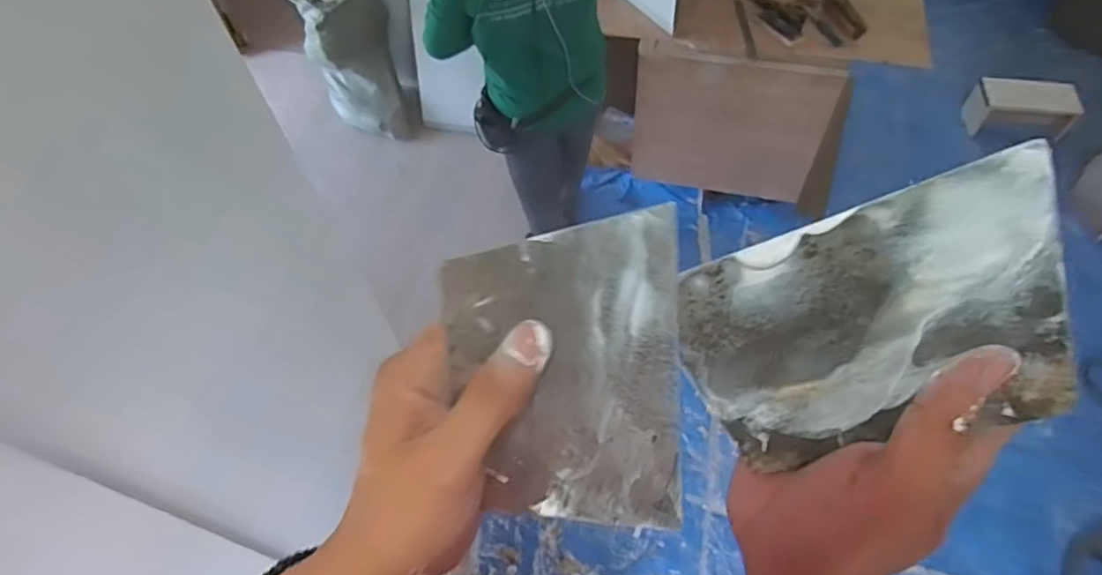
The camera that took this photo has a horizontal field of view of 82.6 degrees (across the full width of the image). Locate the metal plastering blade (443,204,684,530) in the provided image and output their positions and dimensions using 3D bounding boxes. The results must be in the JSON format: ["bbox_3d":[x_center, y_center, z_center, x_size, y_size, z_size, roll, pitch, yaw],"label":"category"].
[{"bbox_3d":[0.008,0.040,0.272,0.097,0.004,0.135,-3,101,1],"label":"metal plastering blade"}]

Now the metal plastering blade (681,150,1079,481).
[{"bbox_3d":[0.119,0.017,0.239,0.133,0.004,0.090,-20,95,29],"label":"metal plastering blade"}]

